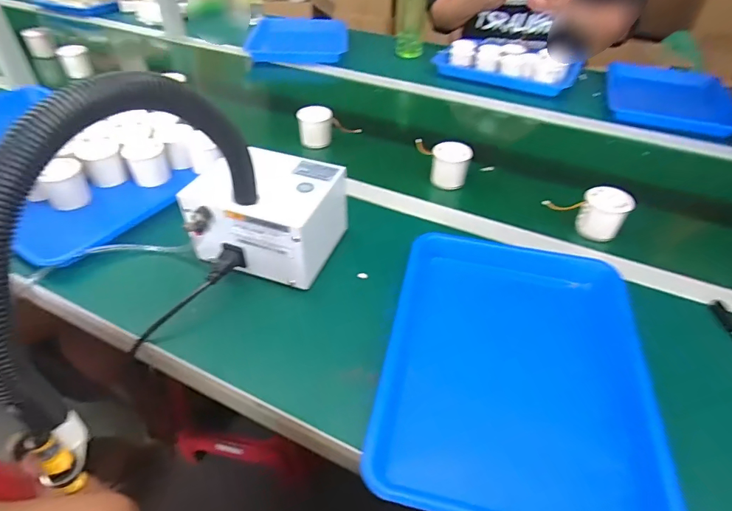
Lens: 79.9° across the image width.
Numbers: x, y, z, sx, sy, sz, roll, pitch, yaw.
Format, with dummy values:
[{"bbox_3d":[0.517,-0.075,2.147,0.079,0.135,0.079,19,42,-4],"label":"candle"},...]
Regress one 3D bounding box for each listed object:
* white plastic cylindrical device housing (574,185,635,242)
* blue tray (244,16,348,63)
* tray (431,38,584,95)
[{"bbox_3d":[0.333,-0.055,0.616,0.058,0.072,0.057,24,46,23],"label":"white plastic cylindrical device housing"},{"bbox_3d":[-0.182,-0.608,1.220,0.258,0.044,0.282,2,42,0],"label":"blue tray"},{"bbox_3d":[0.339,-0.469,1.079,0.334,0.077,0.124,24,46,23],"label":"tray"}]

